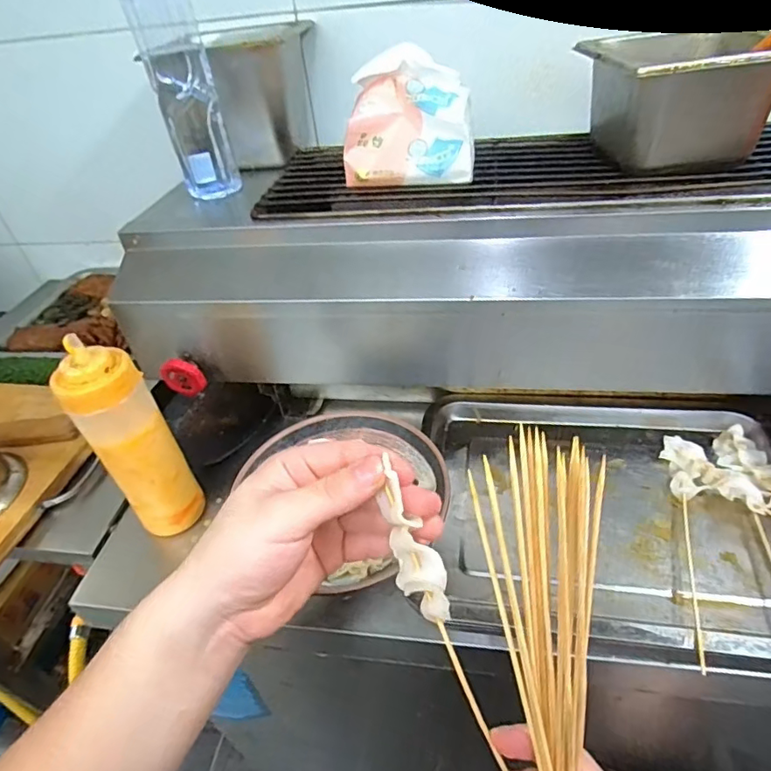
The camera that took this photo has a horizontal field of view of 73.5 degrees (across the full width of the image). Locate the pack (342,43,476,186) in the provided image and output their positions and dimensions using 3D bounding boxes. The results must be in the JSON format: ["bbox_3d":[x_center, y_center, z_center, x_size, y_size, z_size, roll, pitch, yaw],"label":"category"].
[{"bbox_3d":[0.024,-0.258,0.517,0.131,0.114,0.066,-1,42,6],"label":"pack"}]

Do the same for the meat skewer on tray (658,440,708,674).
[{"bbox_3d":[0.263,0.132,0.443,0.033,0.027,0.226,9,44,17],"label":"meat skewer on tray"}]

